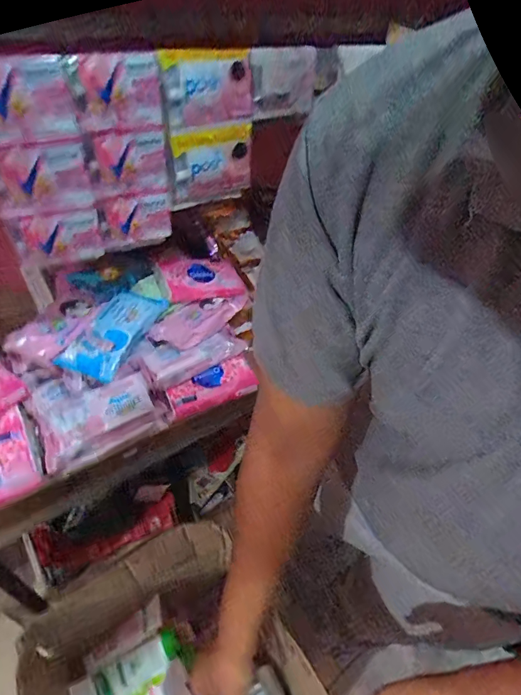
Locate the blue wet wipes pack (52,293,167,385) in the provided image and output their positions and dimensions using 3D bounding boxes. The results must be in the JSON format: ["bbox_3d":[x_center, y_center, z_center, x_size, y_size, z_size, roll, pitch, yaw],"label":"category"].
[{"bbox_3d":[-0.259,-0.029,0.702,0.100,0.047,0.190,26,62,20],"label":"blue wet wipes pack"}]

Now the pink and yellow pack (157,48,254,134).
[{"bbox_3d":[-0.075,-0.355,0.546,0.135,0.084,0.032,-25,52,-28],"label":"pink and yellow pack"}]

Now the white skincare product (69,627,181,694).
[{"bbox_3d":[-0.199,0.485,0.593,0.157,0.030,0.053,-21,50,-26],"label":"white skincare product"}]

